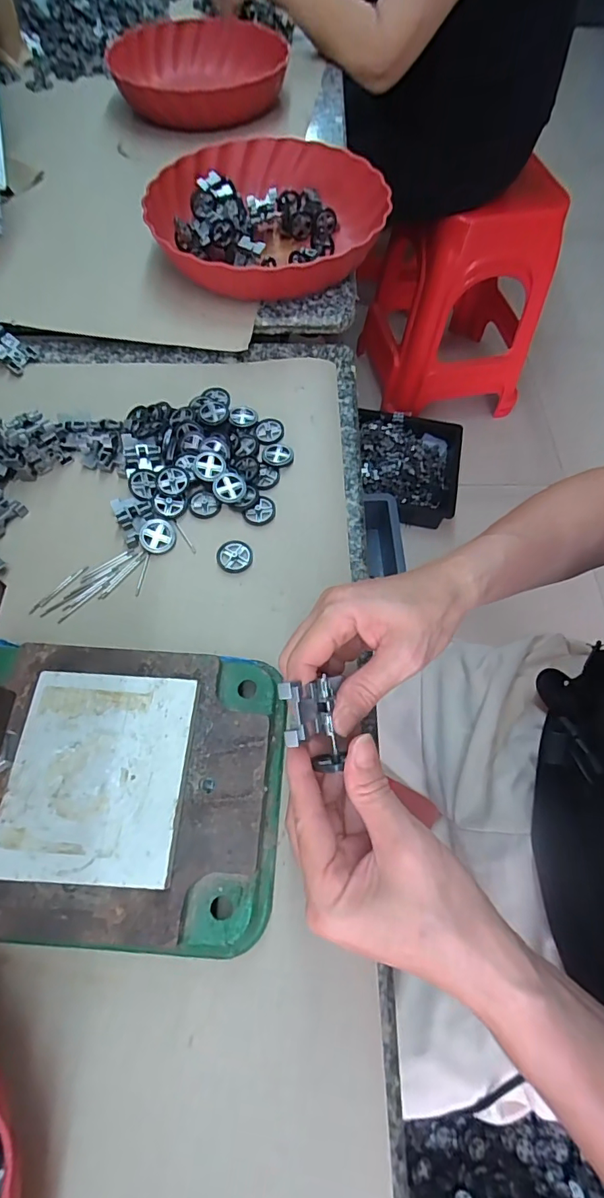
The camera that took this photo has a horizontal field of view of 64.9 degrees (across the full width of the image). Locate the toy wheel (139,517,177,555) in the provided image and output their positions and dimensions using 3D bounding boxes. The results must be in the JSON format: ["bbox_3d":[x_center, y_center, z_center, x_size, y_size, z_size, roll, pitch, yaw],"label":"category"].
[{"bbox_3d":[-0.115,-0.050,0.379,0.028,0.007,0.028,1,83,-8],"label":"toy wheel"}]

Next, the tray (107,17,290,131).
[{"bbox_3d":[-0.136,-0.724,0.653,0.222,0.064,0.216,4,64,-2],"label":"tray"}]

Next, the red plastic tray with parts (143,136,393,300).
[{"bbox_3d":[-0.035,-0.398,0.509,0.234,0.082,0.247,12,64,5],"label":"red plastic tray with parts"}]

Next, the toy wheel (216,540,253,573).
[{"bbox_3d":[-0.053,-0.034,0.376,0.027,0.004,0.027,12,64,4],"label":"toy wheel"}]

